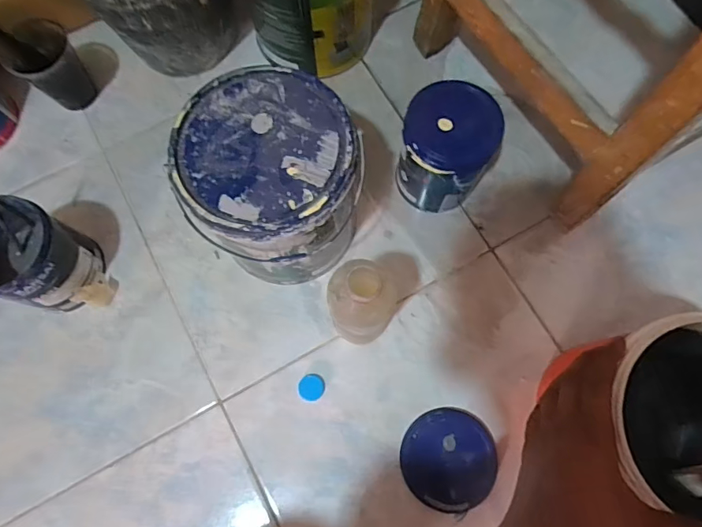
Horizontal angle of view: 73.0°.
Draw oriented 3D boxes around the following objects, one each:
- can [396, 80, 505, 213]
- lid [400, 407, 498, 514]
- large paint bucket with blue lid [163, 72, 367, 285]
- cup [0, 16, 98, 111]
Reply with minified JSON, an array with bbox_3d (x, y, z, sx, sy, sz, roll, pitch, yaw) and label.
[{"bbox_3d":[0.121,-0.141,0.593,0.105,0.146,0.115,0,74,1],"label":"can"},{"bbox_3d":[0.114,0.227,0.553,0.106,0.016,0.108,-4,74,0],"label":"lid"},{"bbox_3d":[-0.080,-0.081,0.547,0.170,0.200,0.167,0,74,1],"label":"large paint bucket with blue lid"},{"bbox_3d":[-0.411,-0.271,0.655,0.085,0.095,0.073,-44,78,-10],"label":"cup"}]

